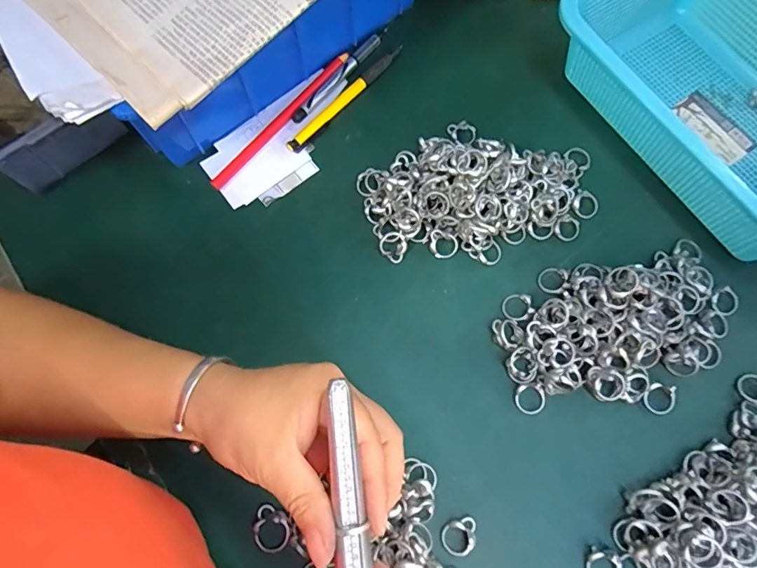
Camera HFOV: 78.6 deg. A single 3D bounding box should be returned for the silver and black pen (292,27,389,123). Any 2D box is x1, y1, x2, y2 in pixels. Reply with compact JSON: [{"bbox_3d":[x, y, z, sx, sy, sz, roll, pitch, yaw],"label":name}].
[{"bbox_3d":[-0.031,-0.185,0.405,0.010,0.006,0.122,37,77,11],"label":"silver and black pen"}]

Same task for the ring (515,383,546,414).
[{"bbox_3d":[0.106,0.080,0.322,0.021,0.004,0.020,0,73,1],"label":"ring"}]

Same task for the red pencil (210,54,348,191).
[{"bbox_3d":[-0.079,-0.136,0.383,0.009,0.007,0.157,39,78,12],"label":"red pencil"}]

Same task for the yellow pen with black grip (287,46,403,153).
[{"bbox_3d":[-0.027,-0.159,0.394,0.013,0.006,0.133,40,78,12],"label":"yellow pen with black grip"}]

